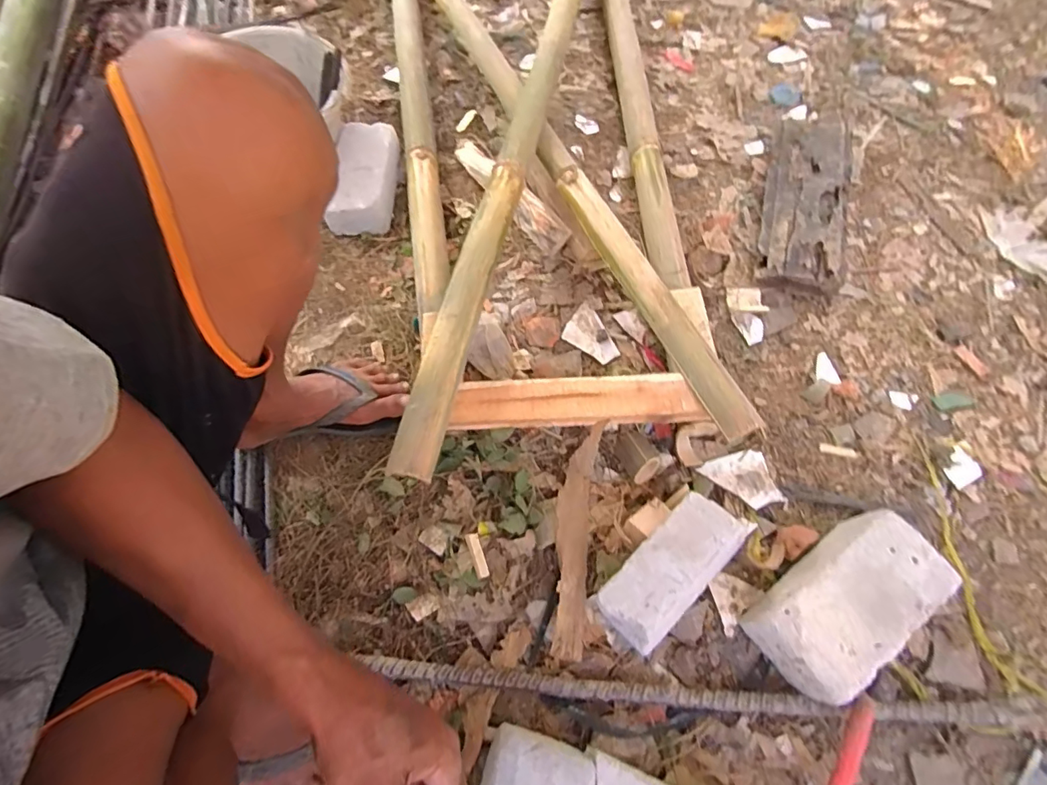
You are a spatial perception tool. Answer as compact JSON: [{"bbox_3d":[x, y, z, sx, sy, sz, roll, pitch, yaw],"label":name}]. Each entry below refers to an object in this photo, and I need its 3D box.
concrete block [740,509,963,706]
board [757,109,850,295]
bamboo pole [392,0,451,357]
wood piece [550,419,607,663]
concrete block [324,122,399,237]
[{"bbox_3d":[0.363,0.234,0.568,0.201,0.098,0.105,-37,70,-13],"label":"concrete block"},{"bbox_3d":[0.475,-0.332,0.846,0.122,0.066,0.380,16,68,9],"label":"board"},{"bbox_3d":[-0.246,-0.745,1.060,0.064,0.070,1.490,-9,67,-2],"label":"bamboo pole"},{"bbox_3d":[0.066,0.180,0.642,0.049,0.023,0.286,-2,61,27],"label":"wood piece"},{"bbox_3d":[-0.288,-0.391,0.907,0.110,0.064,0.217,1,67,3],"label":"concrete block"}]

